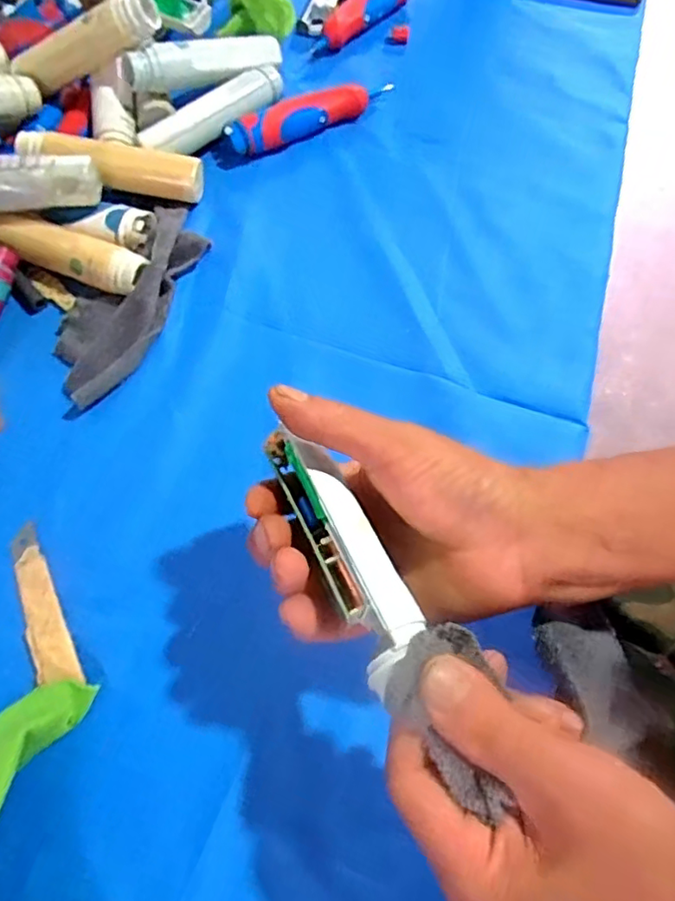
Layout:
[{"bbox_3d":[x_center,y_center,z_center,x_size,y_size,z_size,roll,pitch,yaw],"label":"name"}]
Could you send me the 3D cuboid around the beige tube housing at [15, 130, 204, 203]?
[{"bbox_3d":[-0.179,-0.229,0.461,0.142,0.026,0.032,12,67,-7],"label":"beige tube housing"}]

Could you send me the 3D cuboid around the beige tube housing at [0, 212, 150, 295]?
[{"bbox_3d":[-0.208,-0.153,0.444,0.131,0.026,0.031,22,69,12],"label":"beige tube housing"}]

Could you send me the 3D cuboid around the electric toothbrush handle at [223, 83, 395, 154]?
[{"bbox_3d":[-0.020,-0.289,0.497,0.149,0.032,0.028,-23,67,-7],"label":"electric toothbrush handle"}]

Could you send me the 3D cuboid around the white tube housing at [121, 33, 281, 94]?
[{"bbox_3d":[-0.112,-0.332,0.496,0.136,0.030,0.033,-26,67,-23],"label":"white tube housing"}]

